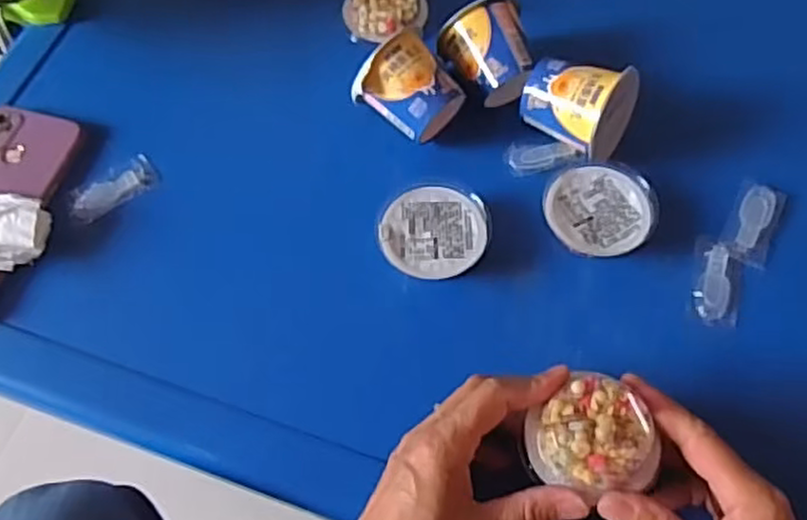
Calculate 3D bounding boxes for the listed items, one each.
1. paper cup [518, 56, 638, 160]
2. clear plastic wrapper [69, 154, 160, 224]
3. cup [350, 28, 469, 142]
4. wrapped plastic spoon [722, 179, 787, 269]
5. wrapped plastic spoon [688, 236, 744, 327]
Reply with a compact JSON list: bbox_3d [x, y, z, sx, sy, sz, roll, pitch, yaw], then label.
[{"bbox_3d":[0.128,-0.116,0.499,0.068,0.061,0.067,-41,70,-19],"label":"paper cup"},{"bbox_3d":[-0.208,-0.051,0.510,0.064,0.004,0.030,-37,68,-18],"label":"clear plastic wrapper"},{"bbox_3d":[0.004,-0.113,0.501,0.055,0.061,0.060,-38,69,-18],"label":"cup"},{"bbox_3d":[0.242,-0.027,0.488,0.031,0.008,0.060,21,64,10],"label":"wrapped plastic spoon"},{"bbox_3d":[0.208,0.015,0.470,0.032,0.007,0.061,14,63,7],"label":"wrapped plastic spoon"}]

